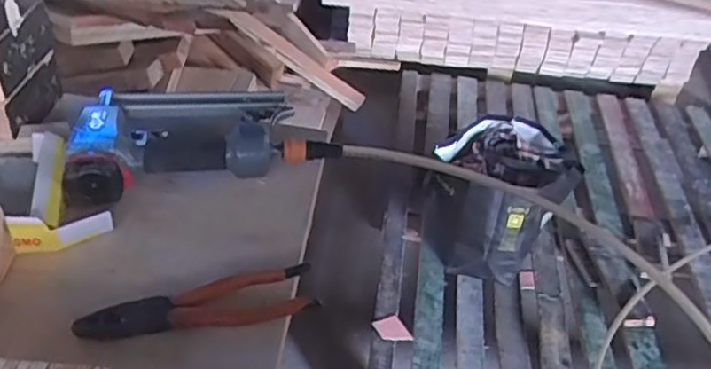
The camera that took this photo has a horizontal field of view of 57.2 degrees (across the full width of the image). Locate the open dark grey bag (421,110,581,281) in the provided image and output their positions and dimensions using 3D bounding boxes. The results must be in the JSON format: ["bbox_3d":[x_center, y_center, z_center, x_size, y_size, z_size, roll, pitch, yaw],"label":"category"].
[{"bbox_3d":[0.288,0.026,1.345,0.253,0.202,0.291,25,43,21],"label":"open dark grey bag"}]

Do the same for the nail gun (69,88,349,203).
[{"bbox_3d":[-0.168,-0.058,0.710,0.261,0.064,0.152,-8,42,-17],"label":"nail gun"}]

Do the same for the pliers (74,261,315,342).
[{"bbox_3d":[-0.132,0.106,0.559,0.195,0.018,0.047,-7,42,-16],"label":"pliers"}]

